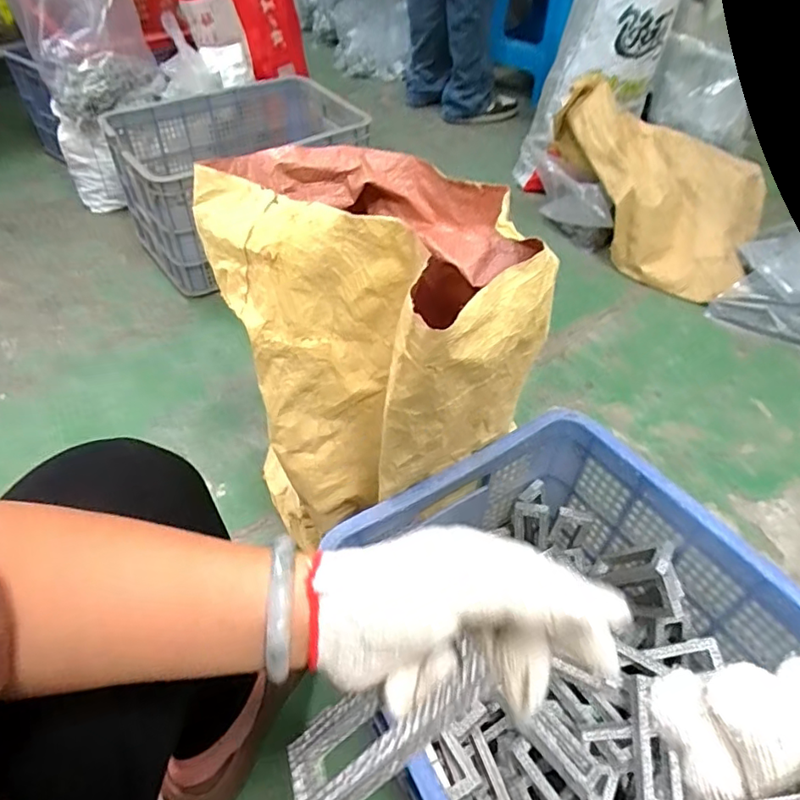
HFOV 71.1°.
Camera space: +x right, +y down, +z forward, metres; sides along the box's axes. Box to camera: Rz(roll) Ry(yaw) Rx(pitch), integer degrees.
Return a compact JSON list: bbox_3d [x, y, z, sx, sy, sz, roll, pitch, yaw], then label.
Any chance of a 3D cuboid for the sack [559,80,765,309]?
[{"bbox_3d":[0.575,-0.494,1.311,0.508,0.300,0.330,22,50,21],"label":"sack"}]

